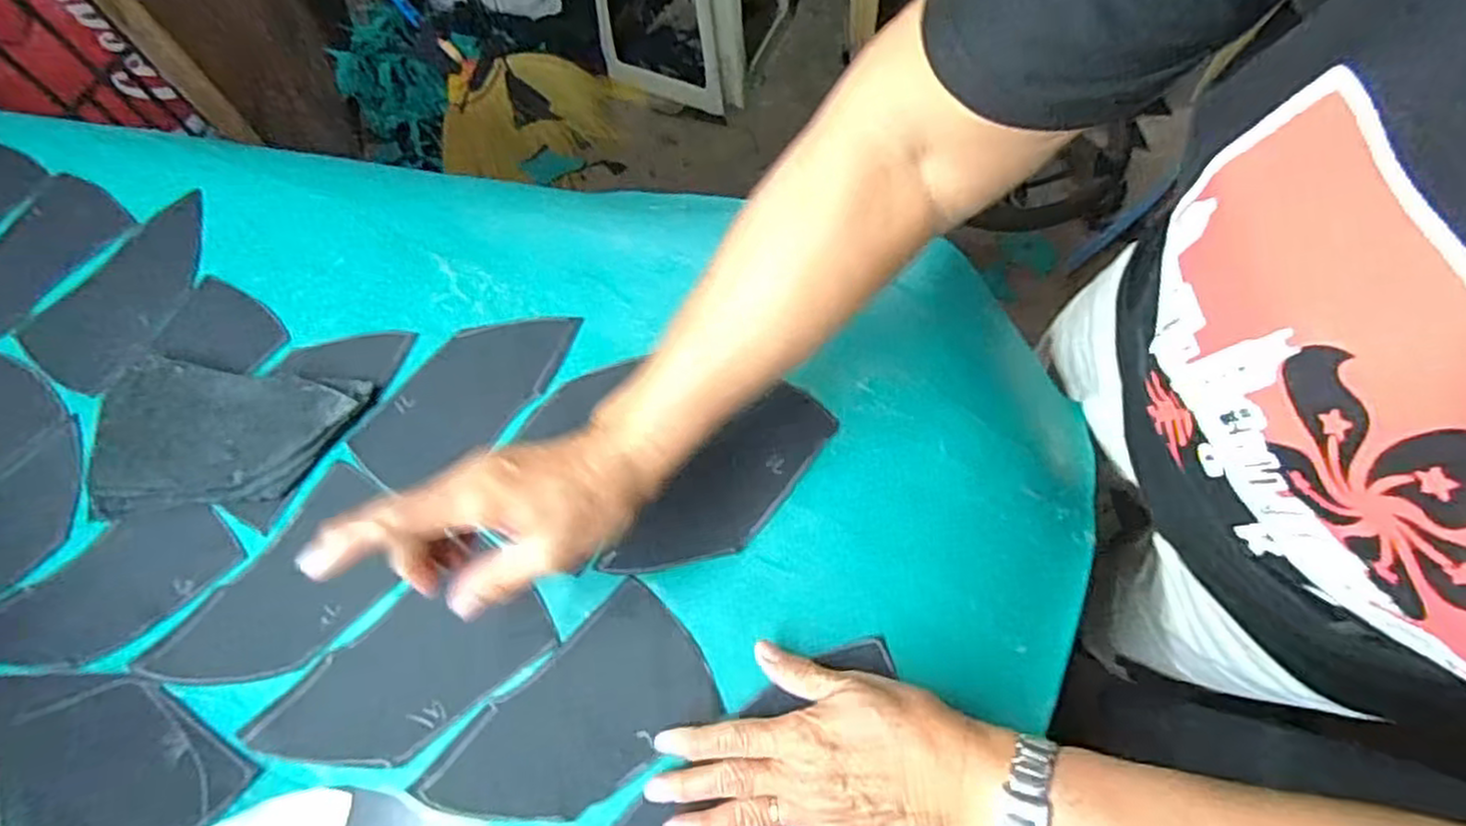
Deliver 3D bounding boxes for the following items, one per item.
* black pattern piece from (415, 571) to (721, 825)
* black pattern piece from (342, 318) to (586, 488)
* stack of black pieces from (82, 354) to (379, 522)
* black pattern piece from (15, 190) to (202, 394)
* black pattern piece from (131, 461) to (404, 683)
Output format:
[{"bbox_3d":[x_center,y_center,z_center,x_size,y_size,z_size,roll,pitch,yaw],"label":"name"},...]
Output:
[{"bbox_3d":[-0.089,0.182,0.418,0.158,0.006,0.087,-42,70,-12],"label":"black pattern piece"},{"bbox_3d":[-0.185,-0.016,0.506,0.077,0.006,0.162,41,77,11],"label":"black pattern piece"},{"bbox_3d":[-0.357,0.018,0.493,0.191,0.016,0.108,6,68,7],"label":"stack of black pieces"},{"bbox_3d":[-0.462,-0.092,0.558,0.106,0.015,0.160,36,72,16],"label":"black pattern piece"},{"bbox_3d":[-0.278,0.116,0.457,0.087,0.012,0.159,34,74,17],"label":"black pattern piece"}]

